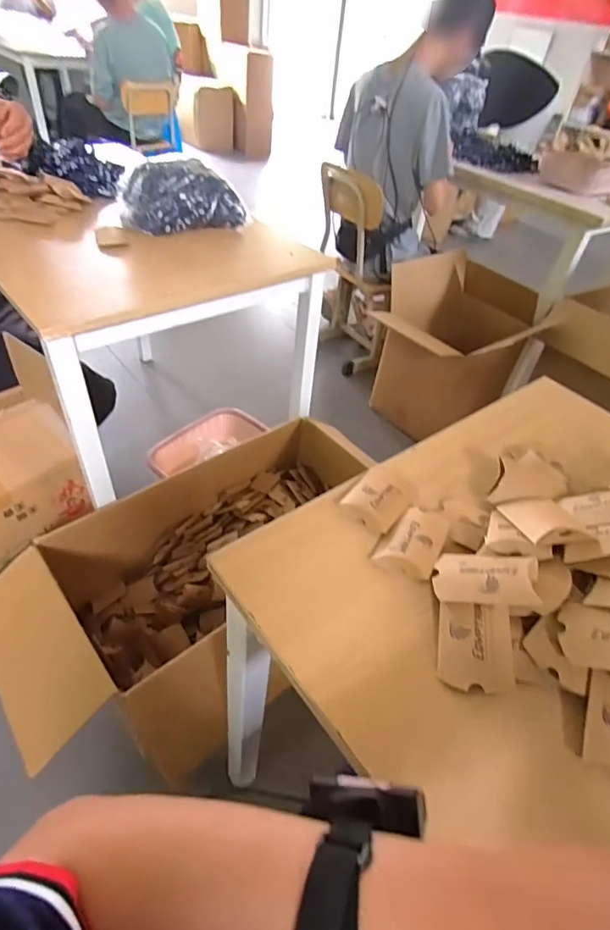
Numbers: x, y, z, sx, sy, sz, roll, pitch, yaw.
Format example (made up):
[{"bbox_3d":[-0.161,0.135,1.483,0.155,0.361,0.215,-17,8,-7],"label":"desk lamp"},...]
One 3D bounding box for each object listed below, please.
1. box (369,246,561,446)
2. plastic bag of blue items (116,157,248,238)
[{"bbox_3d":[0.498,-0.404,1.696,0.421,0.476,0.529,38,51,27],"label":"box"},{"bbox_3d":[-0.254,-0.568,1.010,0.257,0.119,0.109,-20,51,-26],"label":"plastic bag of blue items"}]

